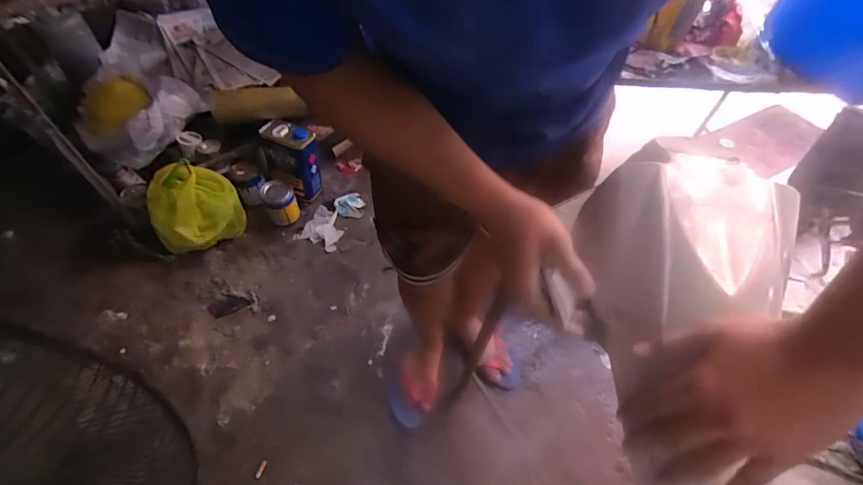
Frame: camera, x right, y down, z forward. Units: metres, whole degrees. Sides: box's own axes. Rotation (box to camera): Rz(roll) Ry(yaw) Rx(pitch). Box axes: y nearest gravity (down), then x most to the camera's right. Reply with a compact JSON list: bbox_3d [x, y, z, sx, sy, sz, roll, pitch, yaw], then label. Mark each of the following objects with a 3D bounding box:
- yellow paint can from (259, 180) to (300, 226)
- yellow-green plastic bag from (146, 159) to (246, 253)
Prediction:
[{"bbox_3d":[-0.521,-0.135,1.375,0.100,0.140,0.110,-27,61,-19],"label":"yellow paint can"},{"bbox_3d":[-0.748,-0.109,1.259,0.257,0.207,0.194,-37,65,-24],"label":"yellow-green plastic bag"}]

